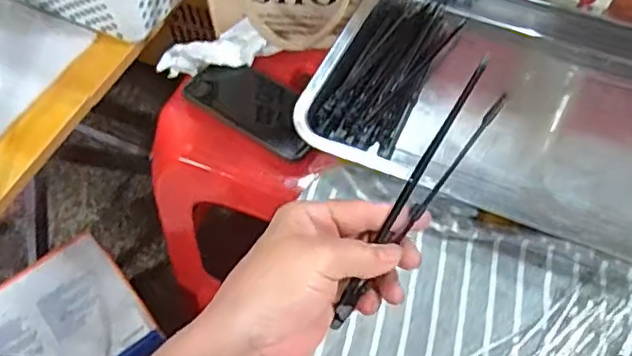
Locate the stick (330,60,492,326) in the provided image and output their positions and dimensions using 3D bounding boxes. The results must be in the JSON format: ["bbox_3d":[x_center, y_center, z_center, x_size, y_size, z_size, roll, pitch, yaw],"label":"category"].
[{"bbox_3d":[0.055,0.009,0.365,0.009,0.009,0.180,29,90,18],"label":"stick"}]

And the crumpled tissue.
[{"bbox_3d":[-0.119,-0.148,0.693,0.117,0.031,0.051,-11,58,-5],"label":"crumpled tissue"}]

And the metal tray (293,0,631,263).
[{"bbox_3d":[0.189,-0.069,0.552,0.347,0.055,0.268,24,62,16],"label":"metal tray"}]

